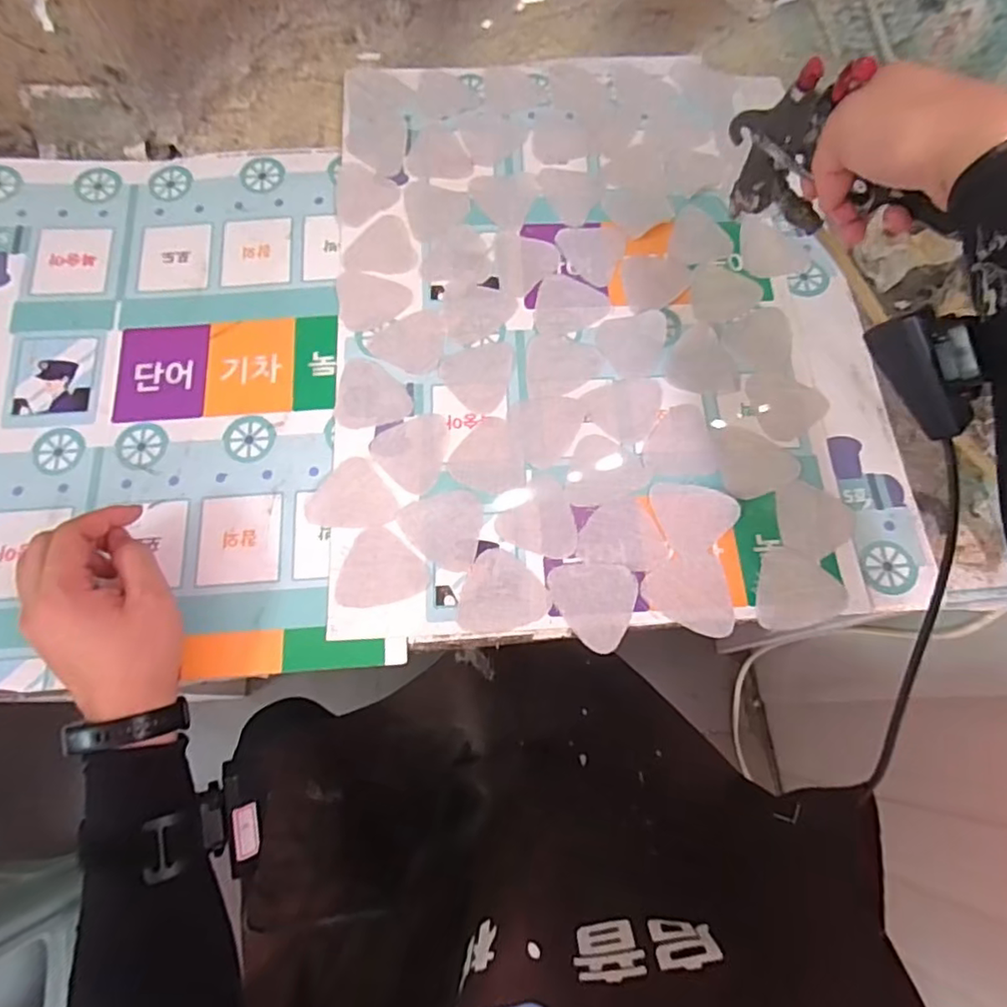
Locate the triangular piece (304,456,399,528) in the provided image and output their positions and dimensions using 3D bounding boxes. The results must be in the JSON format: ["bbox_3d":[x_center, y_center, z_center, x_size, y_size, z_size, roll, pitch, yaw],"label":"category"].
[{"bbox_3d":[-0.113,-0.009,0.454,0.067,0.004,0.053,2,74,1],"label":"triangular piece"}]

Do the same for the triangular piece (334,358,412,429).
[{"bbox_3d":[-0.102,-0.087,0.476,0.059,0.004,0.059,8,74,2],"label":"triangular piece"}]

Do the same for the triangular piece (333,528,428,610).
[{"bbox_3d":[-0.092,0.051,0.431,0.058,0.004,0.059,43,78,11],"label":"triangular piece"}]

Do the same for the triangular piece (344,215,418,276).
[{"bbox_3d":[-0.100,-0.219,0.508,0.058,0.004,0.055,7,74,2],"label":"triangular piece"}]

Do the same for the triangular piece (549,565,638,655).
[{"bbox_3d":[0.062,0.071,0.421,0.059,0.006,0.060,7,74,2],"label":"triangular piece"}]

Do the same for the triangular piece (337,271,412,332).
[{"bbox_3d":[-0.108,-0.171,0.500,0.060,0.004,0.055,-6,74,-2],"label":"triangular piece"}]

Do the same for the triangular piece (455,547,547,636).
[{"bbox_3d":[0.001,0.063,0.425,0.058,0.004,0.058,9,74,2],"label":"triangular piece"}]

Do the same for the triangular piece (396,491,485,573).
[{"bbox_3d":[-0.047,0.017,0.441,0.060,0.004,0.057,12,74,3],"label":"triangular piece"}]

